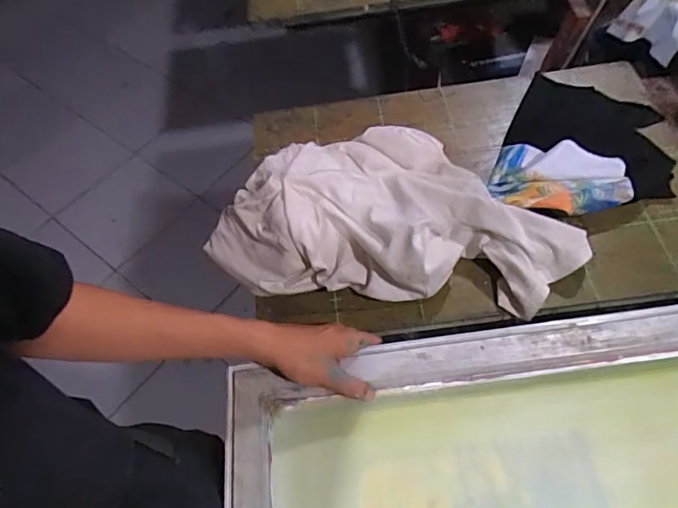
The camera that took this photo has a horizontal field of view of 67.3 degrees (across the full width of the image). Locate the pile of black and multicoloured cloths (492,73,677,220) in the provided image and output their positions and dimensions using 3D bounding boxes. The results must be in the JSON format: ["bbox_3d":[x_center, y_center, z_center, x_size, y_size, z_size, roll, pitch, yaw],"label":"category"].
[{"bbox_3d":[0.338,-0.143,0.687,0.212,0.042,0.268,19,62,16],"label":"pile of black and multicoloured cloths"}]

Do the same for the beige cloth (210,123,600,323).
[{"bbox_3d":[0.069,-0.066,0.632,0.446,0.084,0.241,5,59,8],"label":"beige cloth"}]

